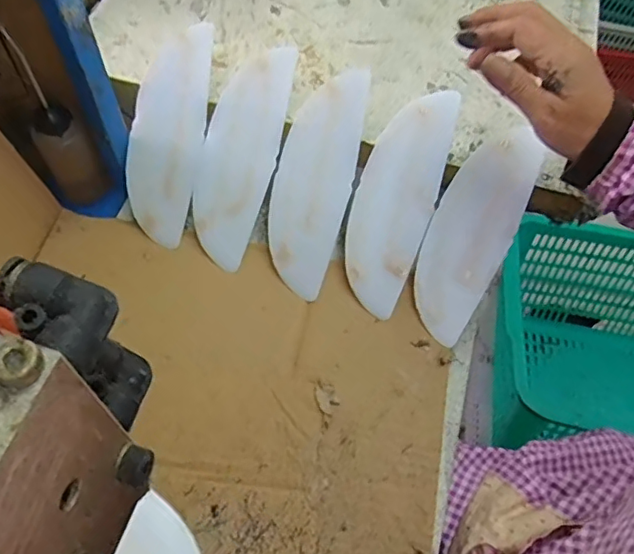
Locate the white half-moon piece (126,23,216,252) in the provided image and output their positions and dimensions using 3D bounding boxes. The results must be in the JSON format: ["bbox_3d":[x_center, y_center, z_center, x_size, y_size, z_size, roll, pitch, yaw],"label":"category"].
[{"bbox_3d":[-0.145,-0.143,0.558,0.071,0.010,0.216,7,84,6],"label":"white half-moon piece"}]

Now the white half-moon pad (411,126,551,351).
[{"bbox_3d":[0.142,-0.045,0.522,0.070,0.017,0.209,24,83,11],"label":"white half-moon pad"}]

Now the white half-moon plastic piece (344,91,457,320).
[{"bbox_3d":[0.074,-0.077,0.536,0.073,0.010,0.221,18,82,7],"label":"white half-moon plastic piece"}]

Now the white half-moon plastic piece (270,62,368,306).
[{"bbox_3d":[-0.002,-0.096,0.543,0.073,0.018,0.222,13,84,5],"label":"white half-moon plastic piece"}]

